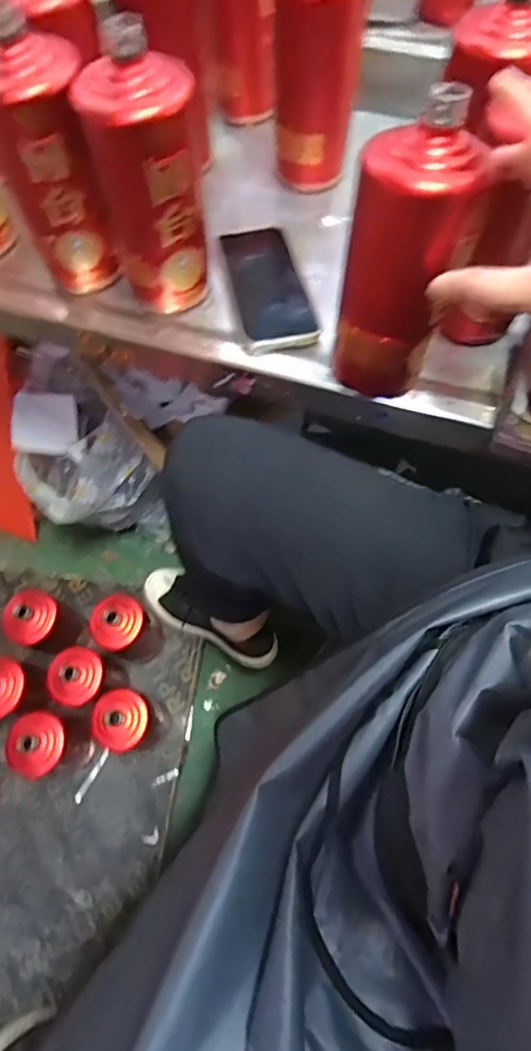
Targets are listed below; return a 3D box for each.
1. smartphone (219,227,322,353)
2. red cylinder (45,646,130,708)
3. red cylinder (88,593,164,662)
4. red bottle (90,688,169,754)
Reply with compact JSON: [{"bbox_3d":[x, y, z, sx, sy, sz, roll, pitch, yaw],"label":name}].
[{"bbox_3d":[0.002,-0.225,0.489,0.061,0.014,0.151,-12,69,-4],"label":"smartphone"},{"bbox_3d":[-0.262,0.231,0.785,0.075,0.141,0.075,0,69,1],"label":"red cylinder"},{"bbox_3d":[-0.211,0.160,0.806,0.077,0.135,0.077,0,69,1],"label":"red cylinder"},{"bbox_3d":[-0.195,0.292,0.780,0.072,0.175,0.076,0,69,1],"label":"red bottle"}]

